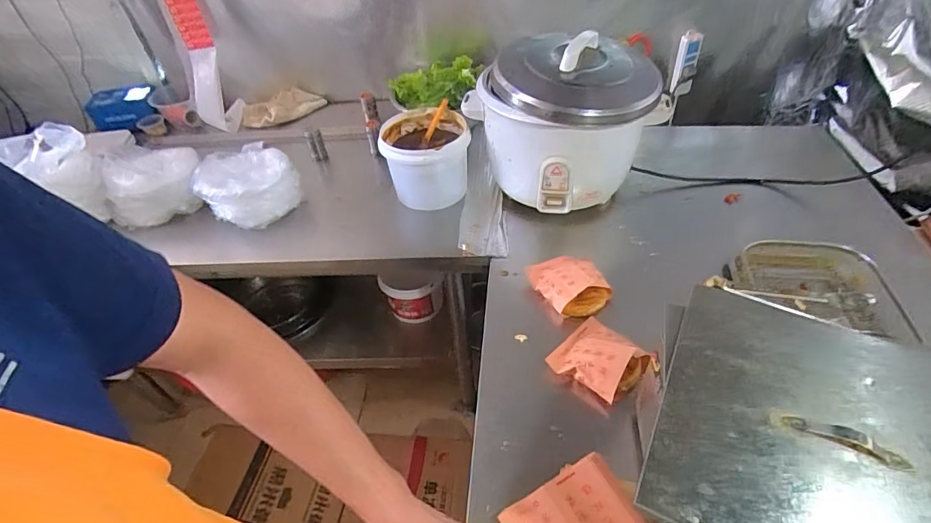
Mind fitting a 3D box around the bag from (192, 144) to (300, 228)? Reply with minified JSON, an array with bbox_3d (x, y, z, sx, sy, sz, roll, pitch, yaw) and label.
[{"bbox_3d":[-0.441,-0.142,0.968,0.178,0.128,0.171,-27,49,-20],"label":"bag"}]

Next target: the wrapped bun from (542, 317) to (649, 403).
[{"bbox_3d":[0.208,0.142,0.710,0.123,0.062,0.123,-37,53,-27],"label":"wrapped bun"}]

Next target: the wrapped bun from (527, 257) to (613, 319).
[{"bbox_3d":[0.176,0.034,0.820,0.097,0.056,0.144,-28,49,-20],"label":"wrapped bun"}]

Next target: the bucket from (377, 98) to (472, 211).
[{"bbox_3d":[-0.078,-0.215,0.968,0.164,0.143,0.156,-3,45,3],"label":"bucket"}]

